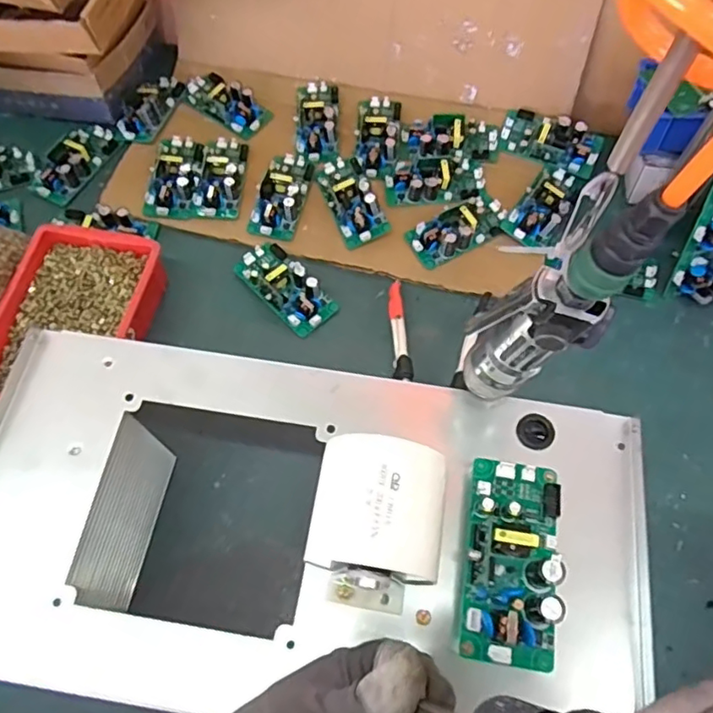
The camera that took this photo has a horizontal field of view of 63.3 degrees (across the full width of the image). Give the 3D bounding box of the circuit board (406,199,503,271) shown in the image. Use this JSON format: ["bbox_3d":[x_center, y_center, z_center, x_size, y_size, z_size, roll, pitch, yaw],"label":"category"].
[{"bbox_3d":[0.112,-0.144,0.653,0.103,0.023,0.051,-27,68,-12],"label":"circuit board"}]

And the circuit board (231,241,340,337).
[{"bbox_3d":[-0.078,-0.079,0.627,0.055,0.029,0.117,-42,72,-17],"label":"circuit board"}]

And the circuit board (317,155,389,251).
[{"bbox_3d":[-0.007,-0.187,0.670,0.054,0.033,0.115,-21,67,-9],"label":"circuit board"}]

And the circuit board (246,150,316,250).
[{"bbox_3d":[-0.087,-0.191,0.675,0.051,0.023,0.129,12,65,6],"label":"circuit board"}]

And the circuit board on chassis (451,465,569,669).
[{"bbox_3d":[0.095,0.121,0.349,0.058,0.026,0.116,8,65,4],"label":"circuit board on chassis"}]

